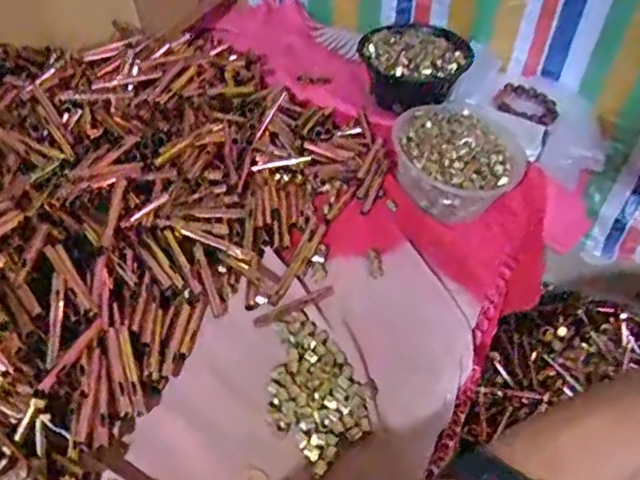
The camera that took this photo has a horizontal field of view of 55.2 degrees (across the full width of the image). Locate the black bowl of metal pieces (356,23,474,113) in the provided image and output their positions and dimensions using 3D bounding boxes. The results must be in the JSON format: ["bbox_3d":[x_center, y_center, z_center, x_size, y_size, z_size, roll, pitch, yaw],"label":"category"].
[{"bbox_3d":[0.139,-0.265,0.913,0.155,0.080,0.169,19,45,13],"label":"black bowl of metal pieces"}]

